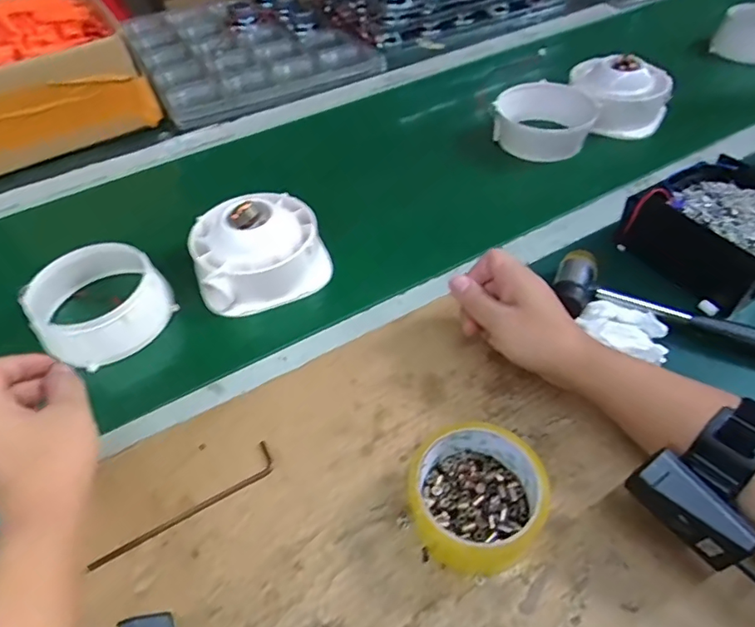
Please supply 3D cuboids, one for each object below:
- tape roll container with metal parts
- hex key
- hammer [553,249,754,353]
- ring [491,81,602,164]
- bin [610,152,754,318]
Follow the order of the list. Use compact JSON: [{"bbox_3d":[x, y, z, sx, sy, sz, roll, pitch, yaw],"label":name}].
[{"bbox_3d":[0.068,0.126,0.356,0.089,0.043,0.088,-1,49,2],"label":"tape roll container with metal parts"},{"bbox_3d":[-0.136,0.143,0.373,0.138,0.005,0.023,-33,55,-24],"label":"hex key"},{"bbox_3d":[0.287,-0.001,0.461,0.246,0.032,0.076,14,51,15],"label":"hammer"},{"bbox_3d":[0.225,-0.267,0.709,0.138,0.064,0.133,-2,50,2],"label":"ring"},{"bbox_3d":[0.337,-0.083,0.506,0.140,0.066,0.138,-24,52,-17],"label":"bin"}]

